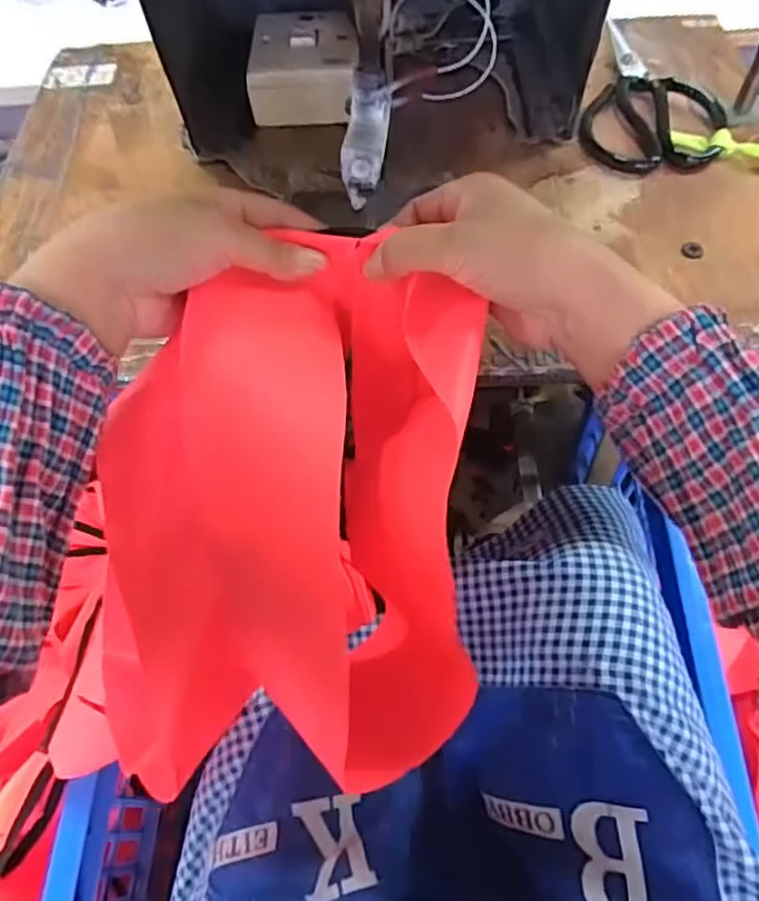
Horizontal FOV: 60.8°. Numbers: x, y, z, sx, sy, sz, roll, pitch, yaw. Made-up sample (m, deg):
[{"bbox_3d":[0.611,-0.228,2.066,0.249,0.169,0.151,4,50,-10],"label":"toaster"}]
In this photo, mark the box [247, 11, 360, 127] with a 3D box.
[{"bbox_3d":[-0.060,-0.305,0.518,0.080,0.042,0.087,1,61,4],"label":"box"}]

